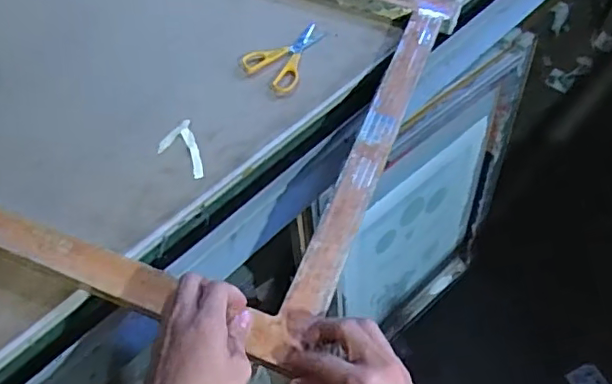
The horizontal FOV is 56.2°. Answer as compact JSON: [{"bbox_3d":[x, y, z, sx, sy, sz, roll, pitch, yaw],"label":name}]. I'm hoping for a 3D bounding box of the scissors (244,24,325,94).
[{"bbox_3d":[-0.018,-0.177,0.731,0.073,0.010,0.120,36,64,16],"label":"scissors"}]

